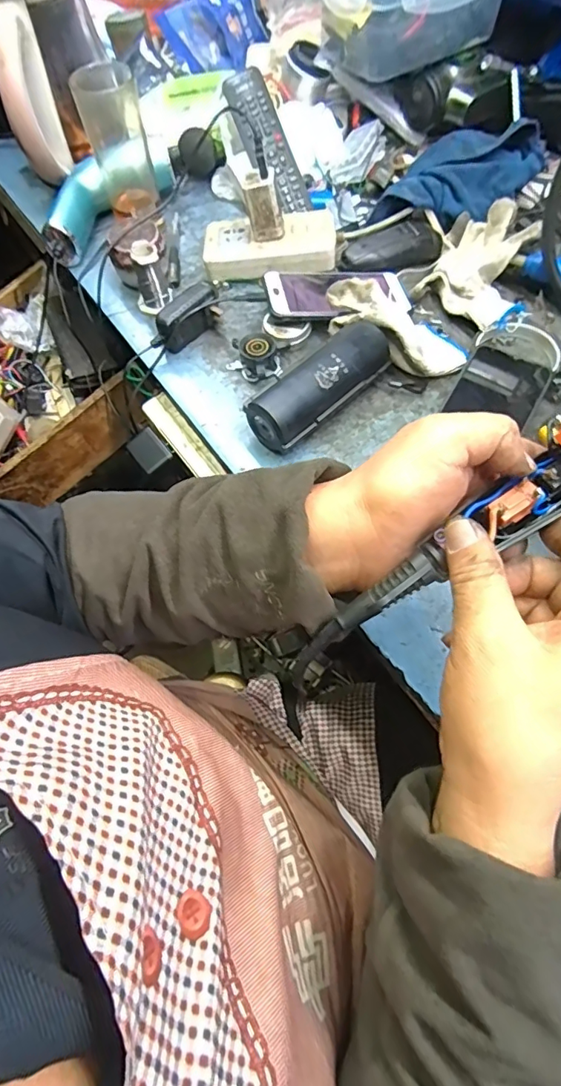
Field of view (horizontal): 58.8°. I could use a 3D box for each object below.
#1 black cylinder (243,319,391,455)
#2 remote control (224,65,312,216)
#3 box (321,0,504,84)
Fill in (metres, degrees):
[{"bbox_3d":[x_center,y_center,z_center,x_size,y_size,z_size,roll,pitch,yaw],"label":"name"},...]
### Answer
[{"bbox_3d":[0.038,-0.148,0.476,0.153,0.050,0.049,-41,69,-17],"label":"black cylinder"},{"bbox_3d":[-0.016,-0.482,0.602,0.057,0.023,0.169,-27,95,-11],"label":"remote control"},{"bbox_3d":[0.149,-0.628,0.588,0.191,0.083,0.126,-29,66,-12],"label":"box"}]

